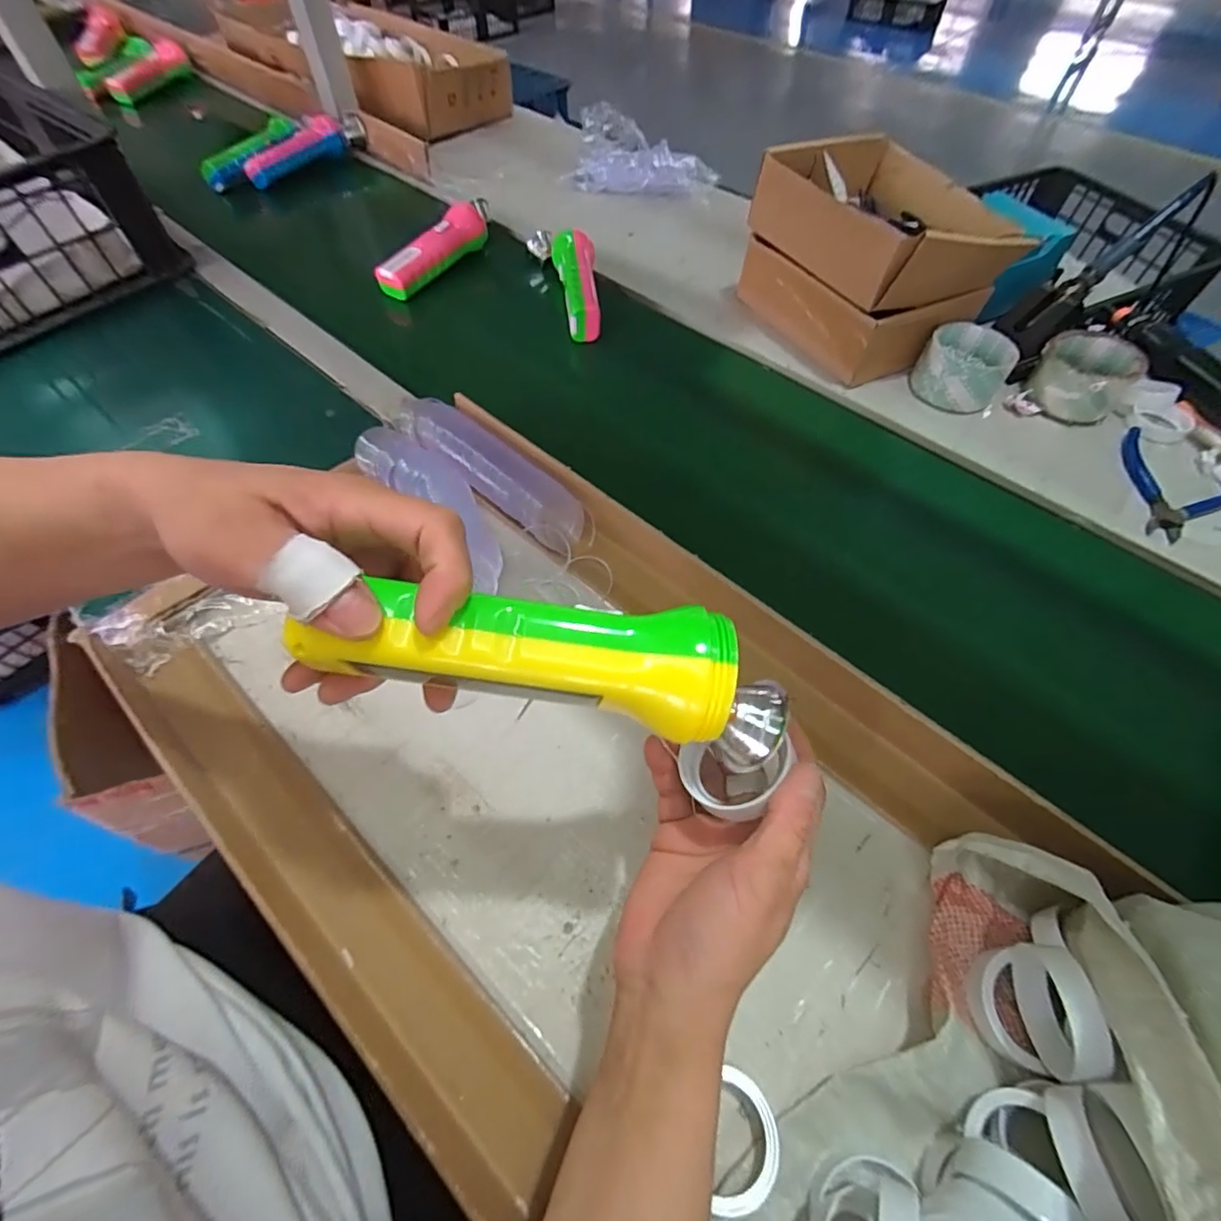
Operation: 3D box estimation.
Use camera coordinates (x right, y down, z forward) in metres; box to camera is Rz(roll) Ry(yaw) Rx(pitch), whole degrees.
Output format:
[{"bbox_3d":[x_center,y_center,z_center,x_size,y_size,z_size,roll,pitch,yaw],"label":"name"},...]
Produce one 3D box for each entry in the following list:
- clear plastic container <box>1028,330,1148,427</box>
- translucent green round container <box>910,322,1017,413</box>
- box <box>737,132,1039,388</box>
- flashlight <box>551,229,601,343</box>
[{"bbox_3d":[0.481,-0.238,0.580,0.086,0.052,0.084,0,58,0],"label":"clear plastic container"},{"bbox_3d":[0.365,-0.253,0.590,0.083,0.051,0.090,28,62,16],"label":"translucent green round container"},{"bbox_3d":[0.291,-0.389,0.624,0.218,0.145,0.225,-23,61,-14],"label":"box"},{"bbox_3d":[-0.042,-0.384,0.668,0.052,0.055,0.163,-3,58,-2],"label":"flashlight"}]

